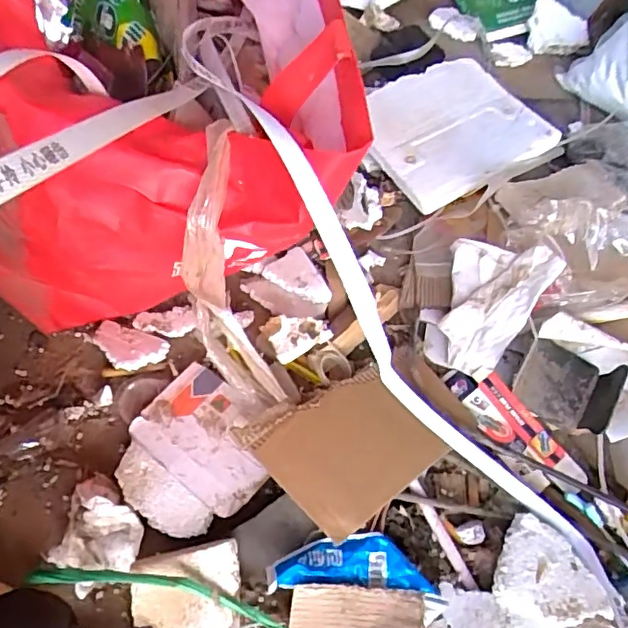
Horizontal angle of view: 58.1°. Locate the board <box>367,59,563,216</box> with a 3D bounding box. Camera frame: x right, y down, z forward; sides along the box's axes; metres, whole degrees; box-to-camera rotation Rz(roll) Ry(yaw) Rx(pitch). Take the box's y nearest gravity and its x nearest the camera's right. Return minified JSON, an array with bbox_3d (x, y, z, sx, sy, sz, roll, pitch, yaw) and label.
[{"bbox_3d":[0.139,-0.190,0.584,0.174,0.026,0.145,-29,67,-19],"label":"board"}]

